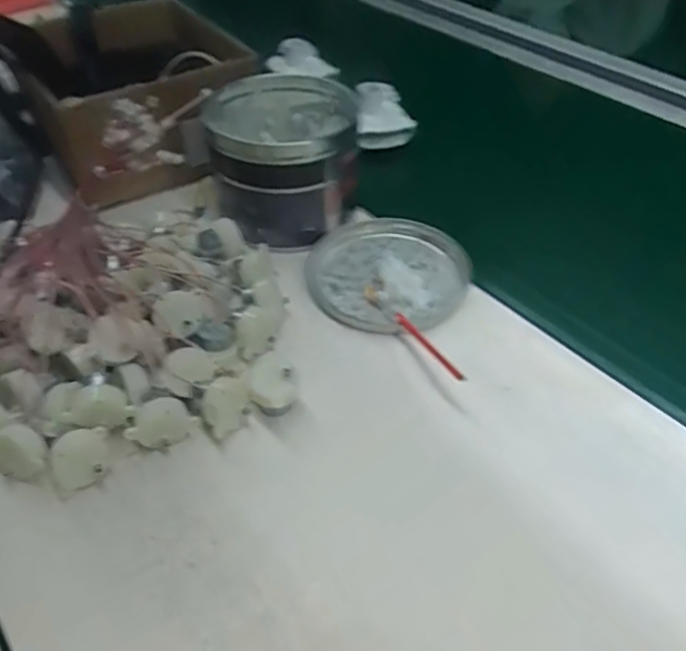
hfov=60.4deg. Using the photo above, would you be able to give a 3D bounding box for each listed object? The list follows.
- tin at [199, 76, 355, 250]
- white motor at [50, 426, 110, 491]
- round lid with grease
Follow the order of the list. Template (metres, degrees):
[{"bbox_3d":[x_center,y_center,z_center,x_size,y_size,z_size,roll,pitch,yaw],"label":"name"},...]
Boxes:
[{"bbox_3d":[-0.053,-0.149,0.533,0.128,0.097,0.159,-6,45,-5],"label":"tin"},{"bbox_3d":[-0.154,0.080,0.349,0.025,0.033,0.026,1,45,2],"label":"white motor"},{"bbox_3d":[0.039,-0.046,0.502,0.132,0.018,0.134,0,45,0],"label":"round lid with grease"}]

